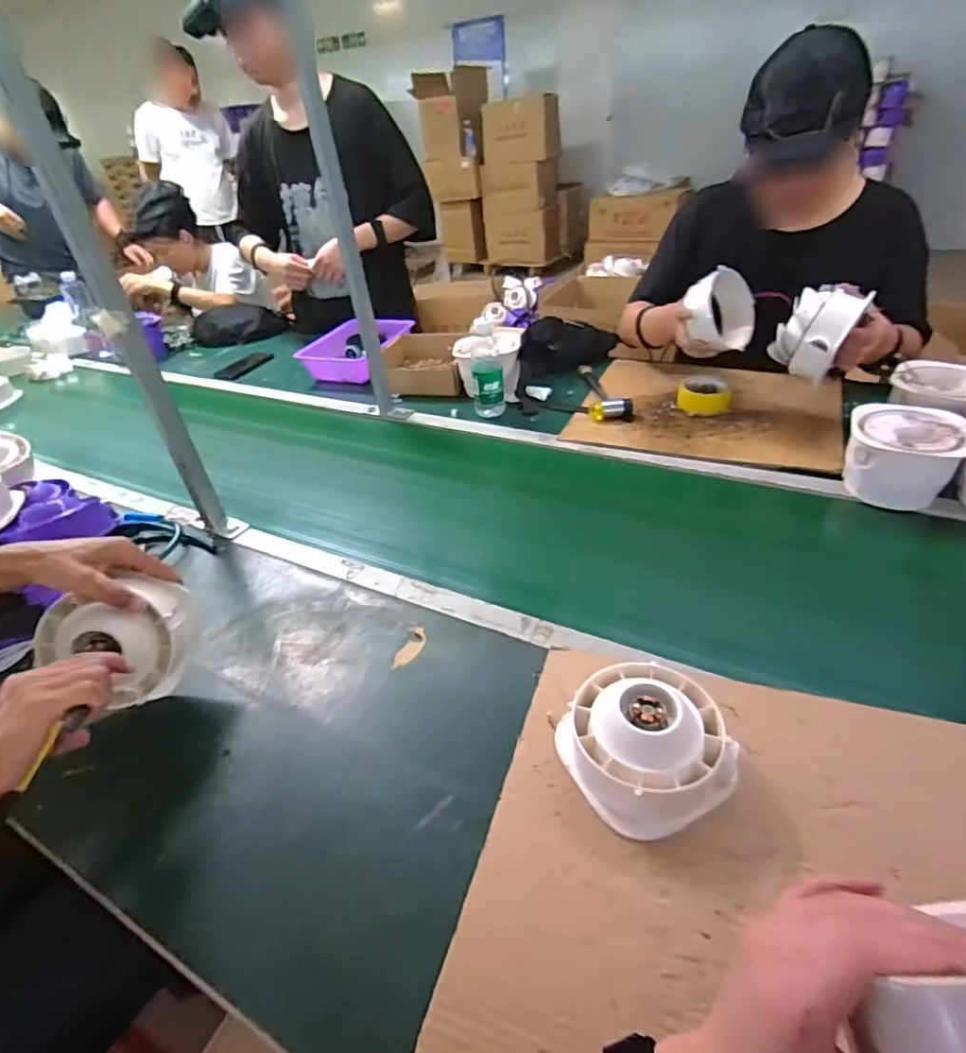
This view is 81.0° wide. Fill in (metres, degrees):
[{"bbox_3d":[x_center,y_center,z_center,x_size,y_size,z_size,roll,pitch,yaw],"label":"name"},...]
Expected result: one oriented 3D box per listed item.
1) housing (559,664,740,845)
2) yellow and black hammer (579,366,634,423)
[{"bbox_3d":[0.144,0.184,0.503,0.130,0.063,0.135,-6,37,5],"label":"housing"},{"bbox_3d":[0.248,-0.287,1.152,0.081,0.032,0.246,-4,38,7],"label":"yellow and black hammer"}]

